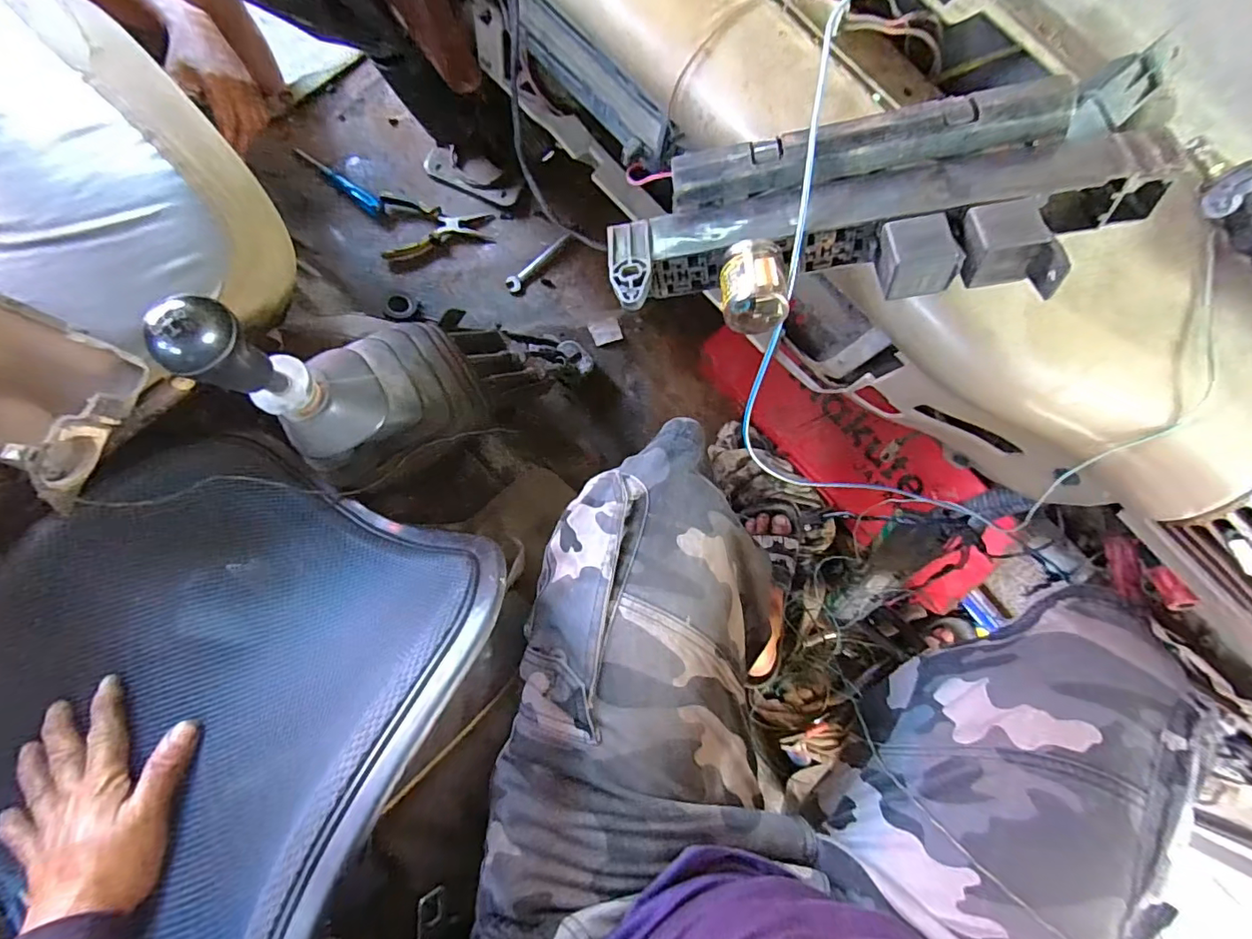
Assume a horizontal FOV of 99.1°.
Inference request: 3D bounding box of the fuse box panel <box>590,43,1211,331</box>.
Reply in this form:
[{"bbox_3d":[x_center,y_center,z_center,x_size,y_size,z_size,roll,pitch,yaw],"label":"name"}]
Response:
[{"bbox_3d":[0.121,-0.127,0.270,0.253,0.040,0.091,-6,82,13],"label":"fuse box panel"}]

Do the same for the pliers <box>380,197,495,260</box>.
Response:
[{"bbox_3d":[-0.317,-0.407,0.902,0.179,0.011,0.109,-2,82,-4],"label":"pliers"}]

